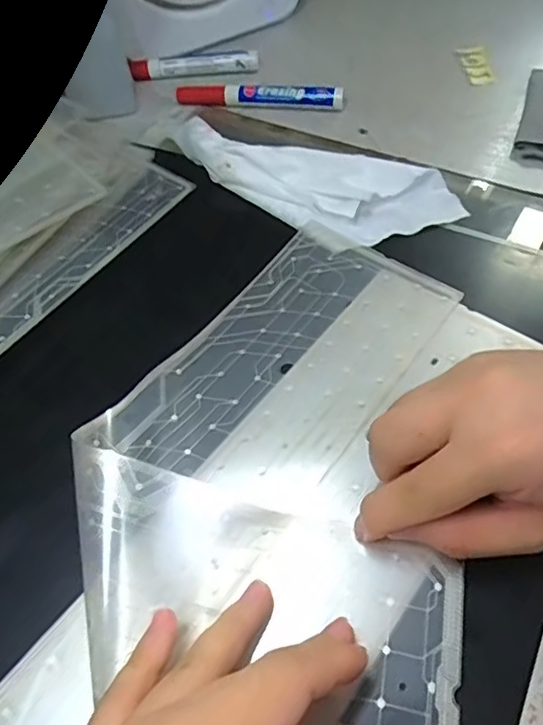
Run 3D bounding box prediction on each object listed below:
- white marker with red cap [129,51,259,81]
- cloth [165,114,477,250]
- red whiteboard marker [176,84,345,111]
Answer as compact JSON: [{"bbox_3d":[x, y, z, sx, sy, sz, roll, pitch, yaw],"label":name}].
[{"bbox_3d":[-0.068,-0.261,0.500,0.113,0.015,0.015,-1,54,3],"label":"white marker with red cap"},{"bbox_3d":[0.021,-0.132,0.396,0.211,0.021,0.078,21,59,18],"label":"cloth"},{"bbox_3d":[-0.011,-0.219,0.466,0.139,0.018,0.016,11,56,12],"label":"red whiteboard marker"}]

